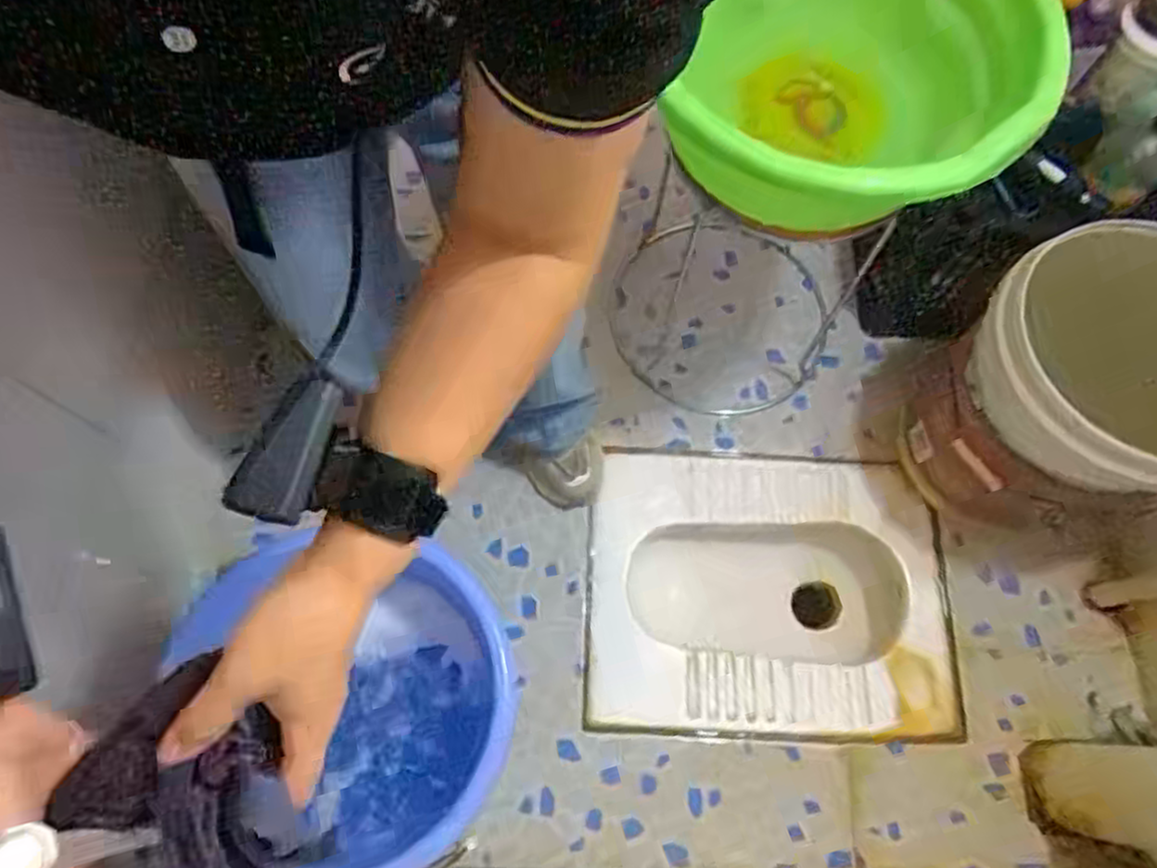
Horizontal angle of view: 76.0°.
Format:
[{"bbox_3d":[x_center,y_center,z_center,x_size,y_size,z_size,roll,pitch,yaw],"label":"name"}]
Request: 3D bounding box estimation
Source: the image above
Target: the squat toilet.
[{"bbox_3d":[0.271,0.261,1.162,0.514,0.225,0.400,2,69,-1],"label":"squat toilet"}]

